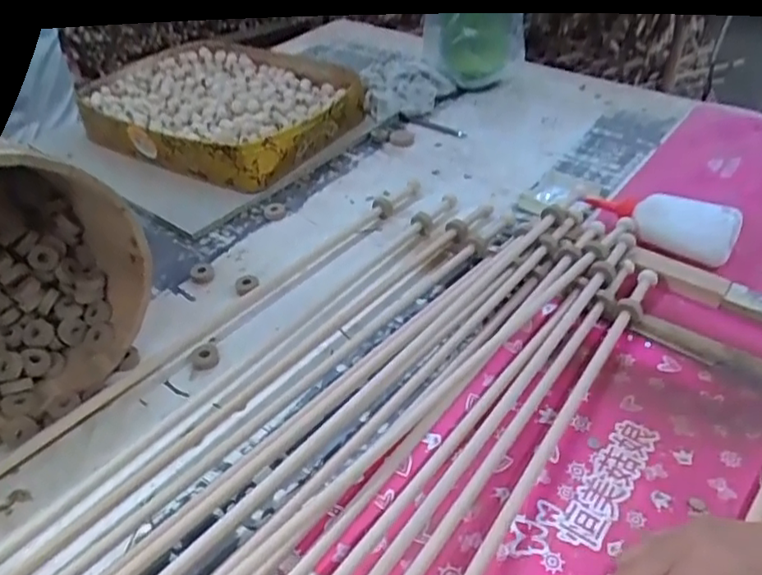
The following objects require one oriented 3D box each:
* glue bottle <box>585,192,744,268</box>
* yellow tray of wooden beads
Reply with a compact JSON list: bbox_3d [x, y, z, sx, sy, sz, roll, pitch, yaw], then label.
[{"bbox_3d":[0.314,-0.081,0.701,0.161,0.049,0.053,22,44,26],"label":"glue bottle"},{"bbox_3d":[-0.235,-0.271,0.958,0.369,0.072,0.320,18,42,21],"label":"yellow tray of wooden beads"}]

